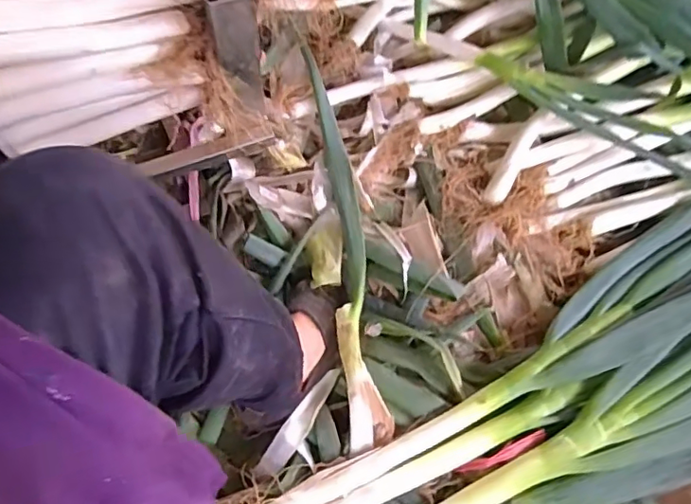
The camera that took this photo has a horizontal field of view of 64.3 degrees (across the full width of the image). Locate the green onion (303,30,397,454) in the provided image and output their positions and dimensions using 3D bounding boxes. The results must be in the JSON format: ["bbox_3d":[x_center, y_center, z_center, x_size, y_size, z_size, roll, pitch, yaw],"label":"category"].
[{"bbox_3d":[-0.003,-0.031,0.702,0.048,0.027,0.532,-6,68,-4],"label":"green onion"}]

